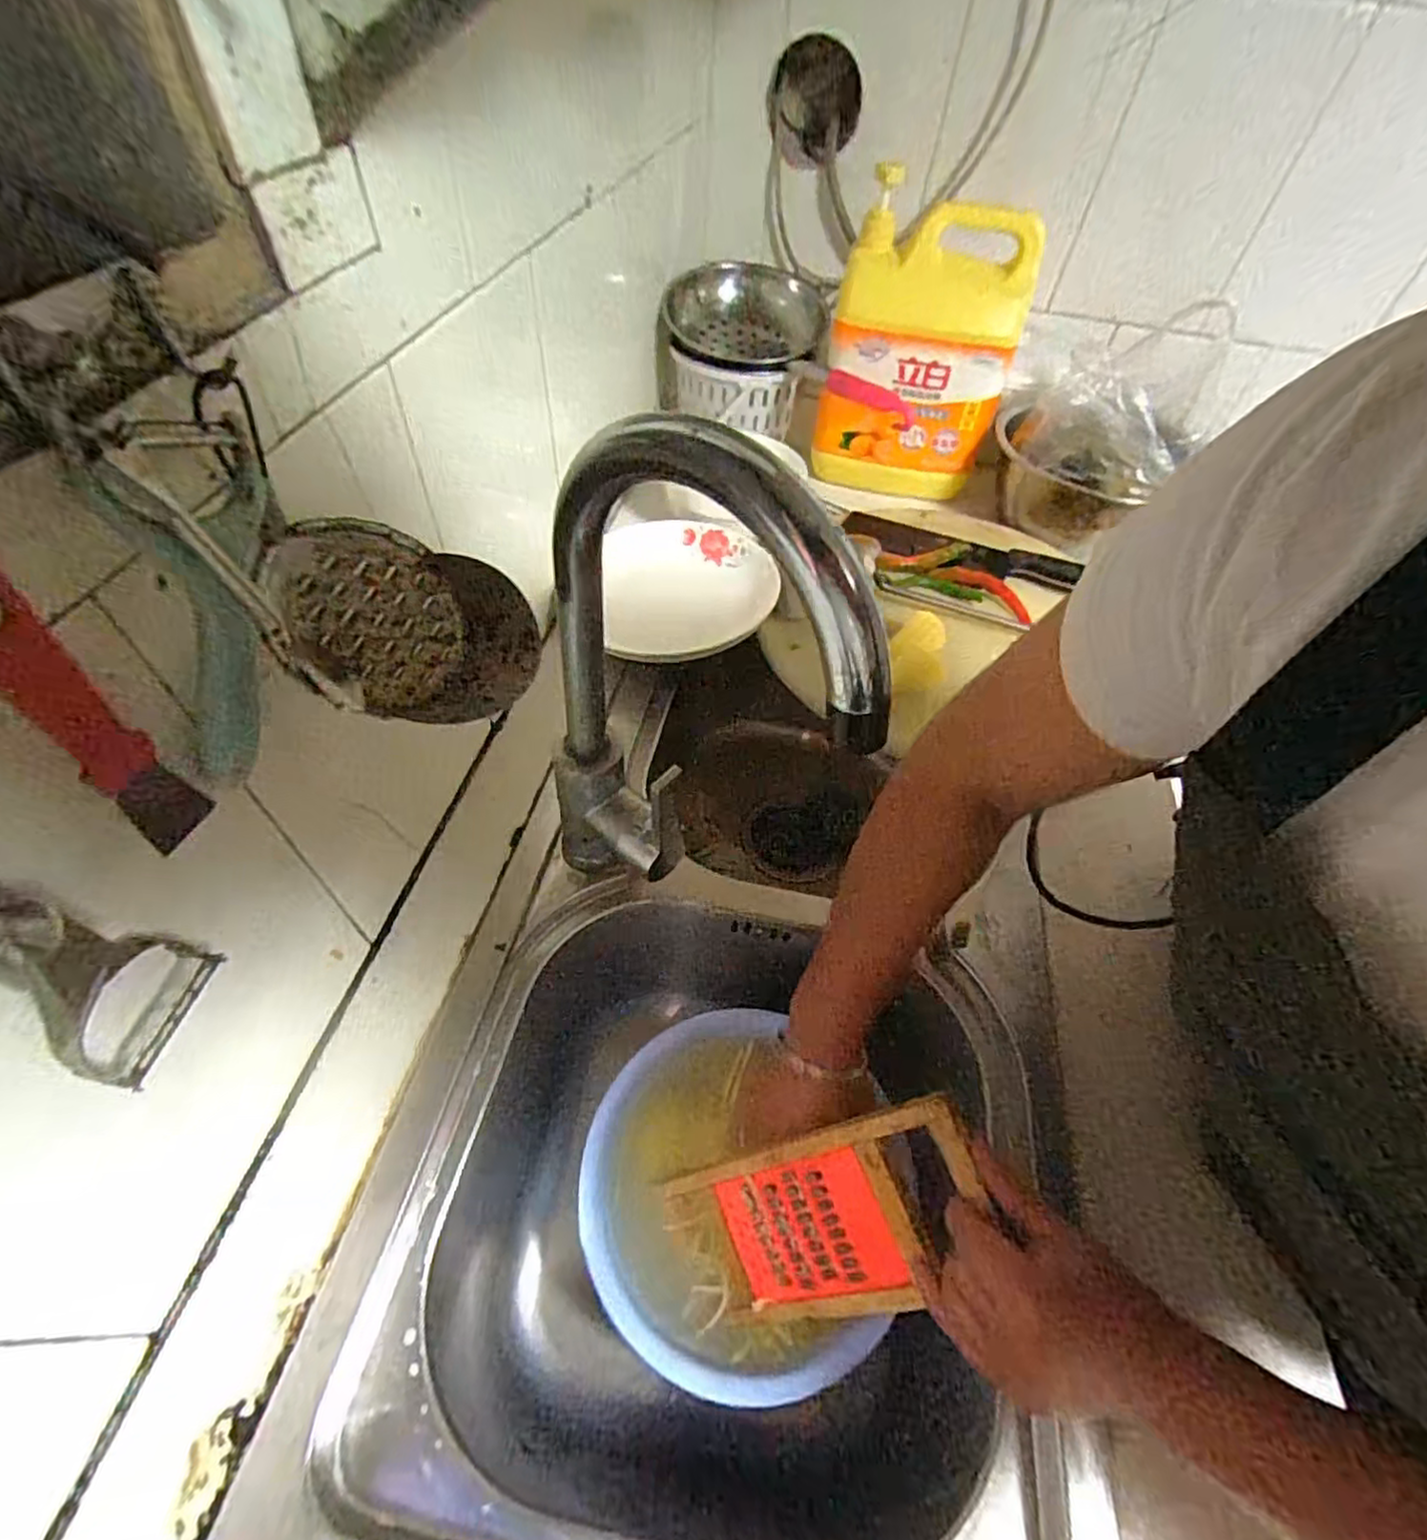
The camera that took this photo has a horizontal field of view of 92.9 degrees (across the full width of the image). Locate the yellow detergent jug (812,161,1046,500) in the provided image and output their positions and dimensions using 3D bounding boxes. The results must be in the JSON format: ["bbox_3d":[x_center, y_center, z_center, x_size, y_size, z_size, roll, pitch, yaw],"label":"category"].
[{"bbox_3d":[0.216,-0.430,0.719,0.178,0.253,0.102,15,52,7],"label":"yellow detergent jug"}]

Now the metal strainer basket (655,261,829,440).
[{"bbox_3d":[0.029,-0.493,0.800,0.180,0.121,0.182,9,52,2],"label":"metal strainer basket"}]

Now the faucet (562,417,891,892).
[{"bbox_3d":[-0.018,-0.010,0.337,0.184,0.311,0.042,32,56,19],"label":"faucet"}]

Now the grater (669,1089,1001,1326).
[{"bbox_3d":[0.060,0.266,0.399,0.027,0.229,0.093,13,45,-41],"label":"grater"}]

